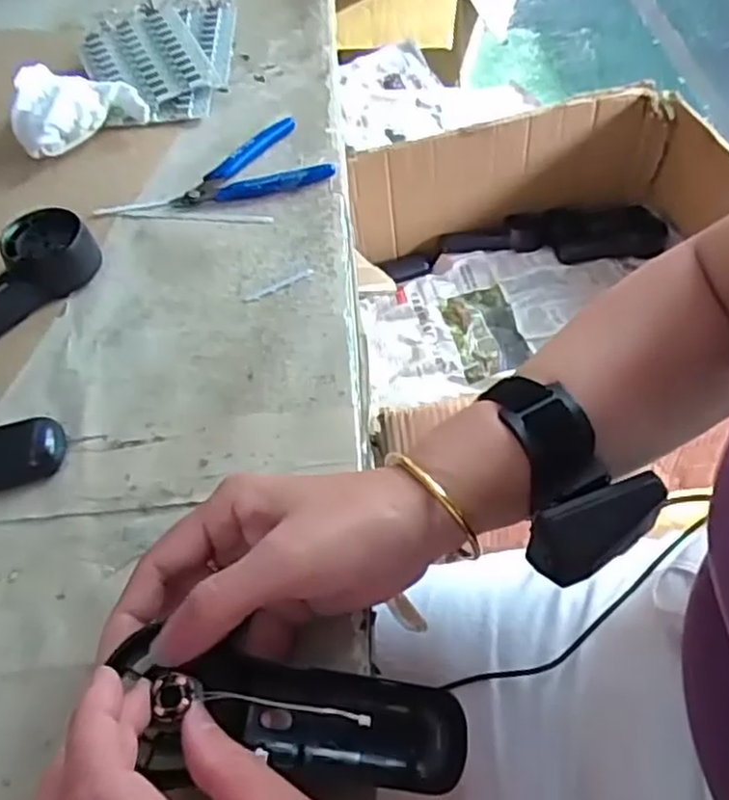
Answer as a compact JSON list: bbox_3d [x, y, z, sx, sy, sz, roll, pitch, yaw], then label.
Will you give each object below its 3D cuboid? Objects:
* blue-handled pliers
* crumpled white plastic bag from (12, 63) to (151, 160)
[{"bbox_3d":[-0.089,-0.174,0.549,0.115,0.013,0.075,-30,57,-16],"label":"blue-handled pliers"},{"bbox_3d":[-0.238,-0.242,0.583,0.102,0.044,0.064,-29,56,-13],"label":"crumpled white plastic bag"}]

